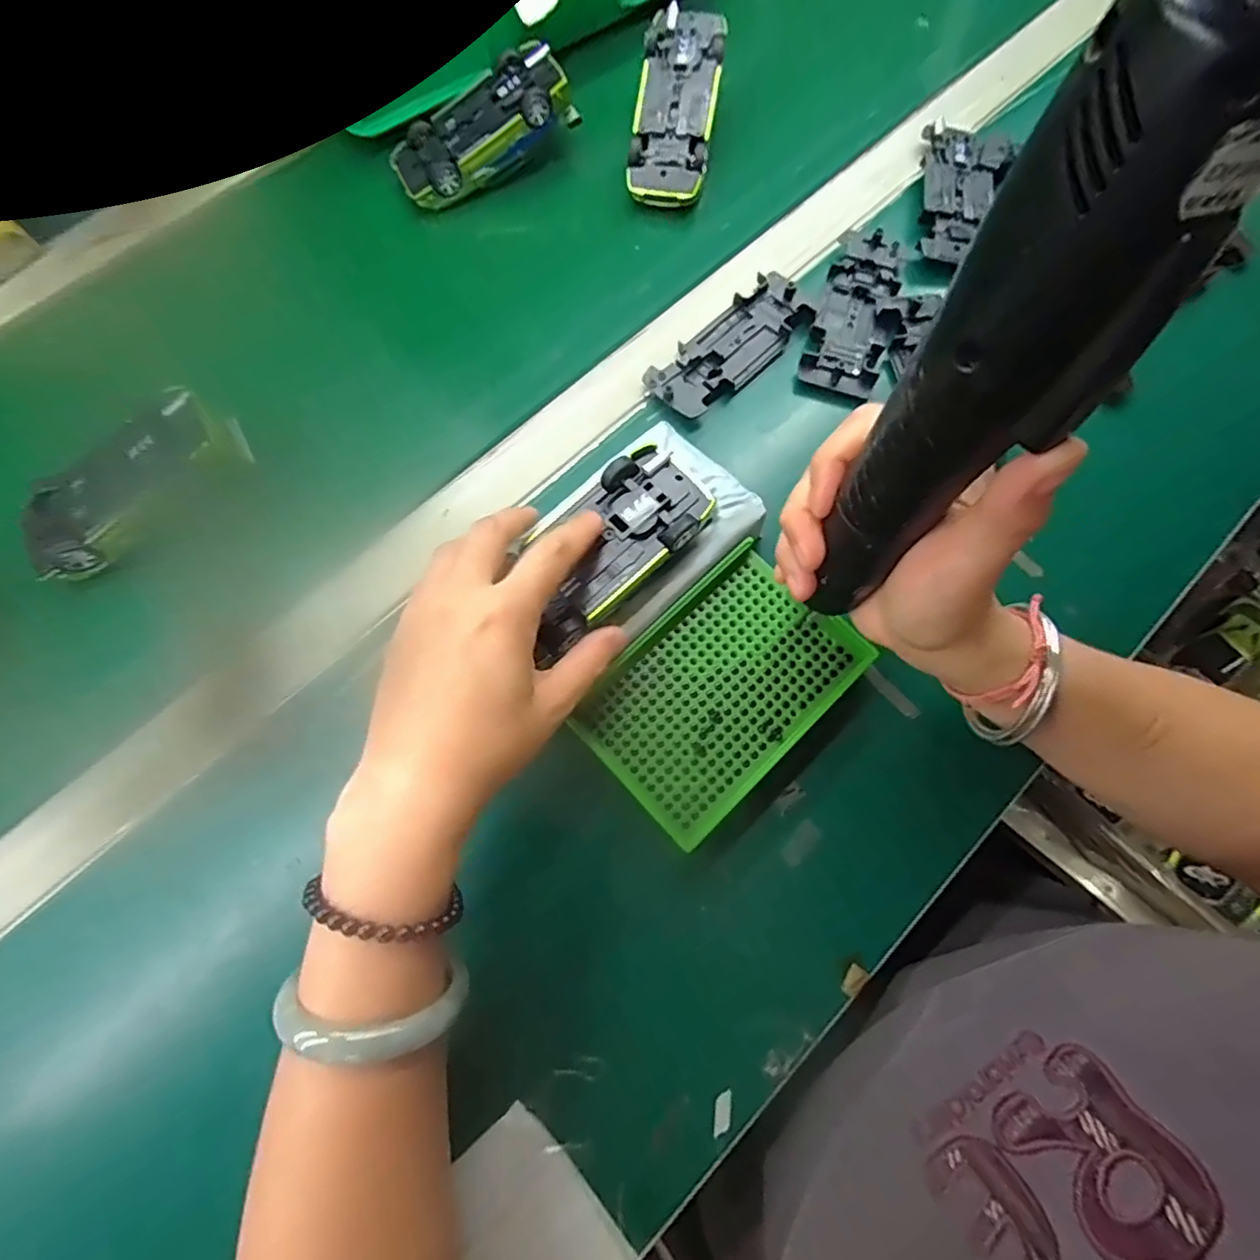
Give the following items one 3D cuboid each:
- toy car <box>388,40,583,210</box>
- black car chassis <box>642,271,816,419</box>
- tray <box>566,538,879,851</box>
[{"bbox_3d":[-0.104,-0.352,0.416,0.131,0.031,0.053,-30,76,7],"label":"toy car"},{"bbox_3d":[0.065,-0.181,0.373,0.121,0.012,0.045,-43,77,-12],"label":"black car chassis"},{"bbox_3d":[0.047,0.030,0.303,0.137,0.025,0.091,-43,79,-11],"label":"tray"}]

